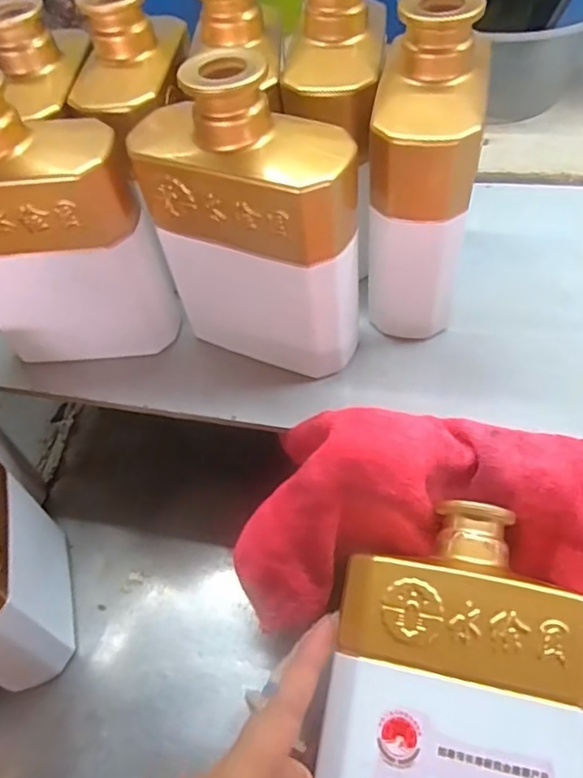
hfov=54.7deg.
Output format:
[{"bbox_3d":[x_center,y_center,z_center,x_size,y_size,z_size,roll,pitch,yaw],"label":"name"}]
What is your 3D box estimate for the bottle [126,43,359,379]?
[{"bbox_3d":[-0.019,-0.081,0.296,0.107,0.156,0.060,24,62,19],"label":"bottle"}]

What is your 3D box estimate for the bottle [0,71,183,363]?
[{"bbox_3d":[-0.130,-0.083,0.312,0.111,0.155,0.043,-1,57,4],"label":"bottle"}]

